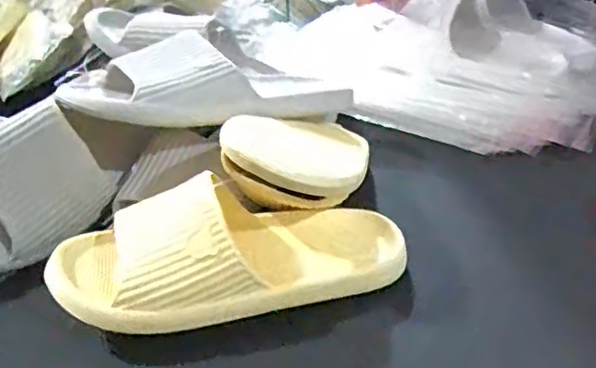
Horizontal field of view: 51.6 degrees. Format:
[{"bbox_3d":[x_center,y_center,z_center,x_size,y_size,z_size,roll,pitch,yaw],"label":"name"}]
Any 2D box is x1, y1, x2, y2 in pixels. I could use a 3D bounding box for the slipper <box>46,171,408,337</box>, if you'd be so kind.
[{"bbox_3d":[-0.050,0.052,0.463,0.265,0.085,0.098,-8,31,-6],"label":"slipper"}]

